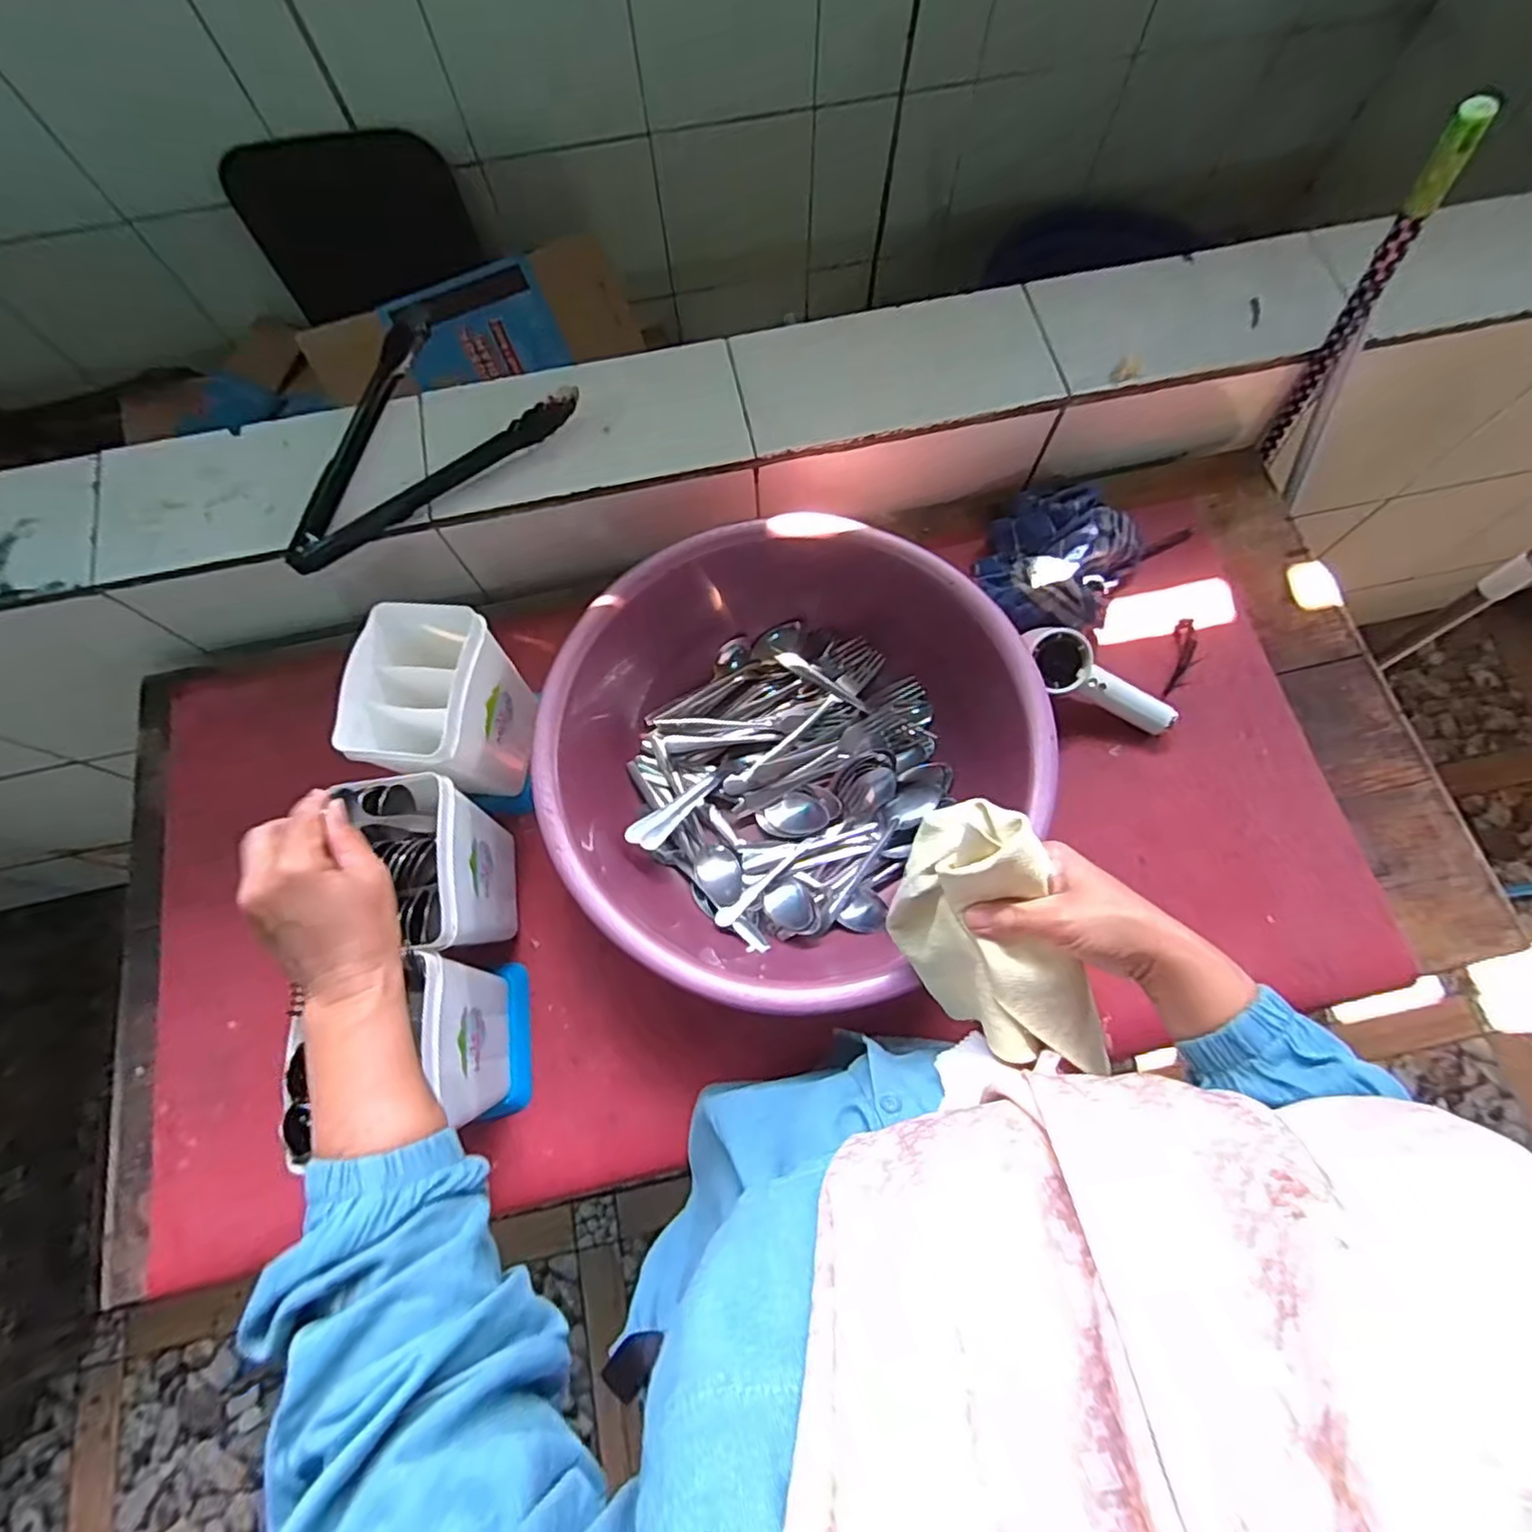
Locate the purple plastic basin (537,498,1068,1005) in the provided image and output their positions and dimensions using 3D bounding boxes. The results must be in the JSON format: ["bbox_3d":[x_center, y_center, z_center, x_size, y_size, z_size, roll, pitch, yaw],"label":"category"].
[{"bbox_3d":[0.021,0.000,0.604,0.385,0.156,0.384,0,73,1],"label":"purple plastic basin"}]

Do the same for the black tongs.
[{"bbox_3d":[-0.348,-0.325,0.642,0.282,0.030,0.206,-37,76,-10],"label":"black tongs"}]

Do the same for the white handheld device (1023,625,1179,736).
[{"bbox_3d":[0.307,-0.071,0.630,0.153,0.046,0.051,28,75,-11],"label":"white handheld device"}]

